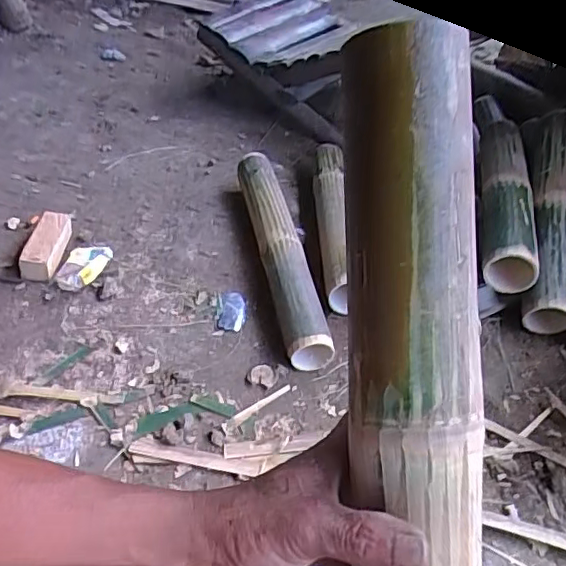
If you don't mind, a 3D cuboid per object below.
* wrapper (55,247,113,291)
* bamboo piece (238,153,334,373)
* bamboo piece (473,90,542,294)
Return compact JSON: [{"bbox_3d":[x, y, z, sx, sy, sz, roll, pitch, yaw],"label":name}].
[{"bbox_3d":[-0.324,-0.026,0.949,0.068,0.028,0.106,0,41,-1],"label":"wrapper"},{"bbox_3d":[-0.004,-0.065,0.974,0.078,0.067,0.497,-7,41,-9],"label":"bamboo piece"},{"bbox_3d":[0.404,-0.177,1.053,0.080,0.072,0.531,10,42,11],"label":"bamboo piece"}]

